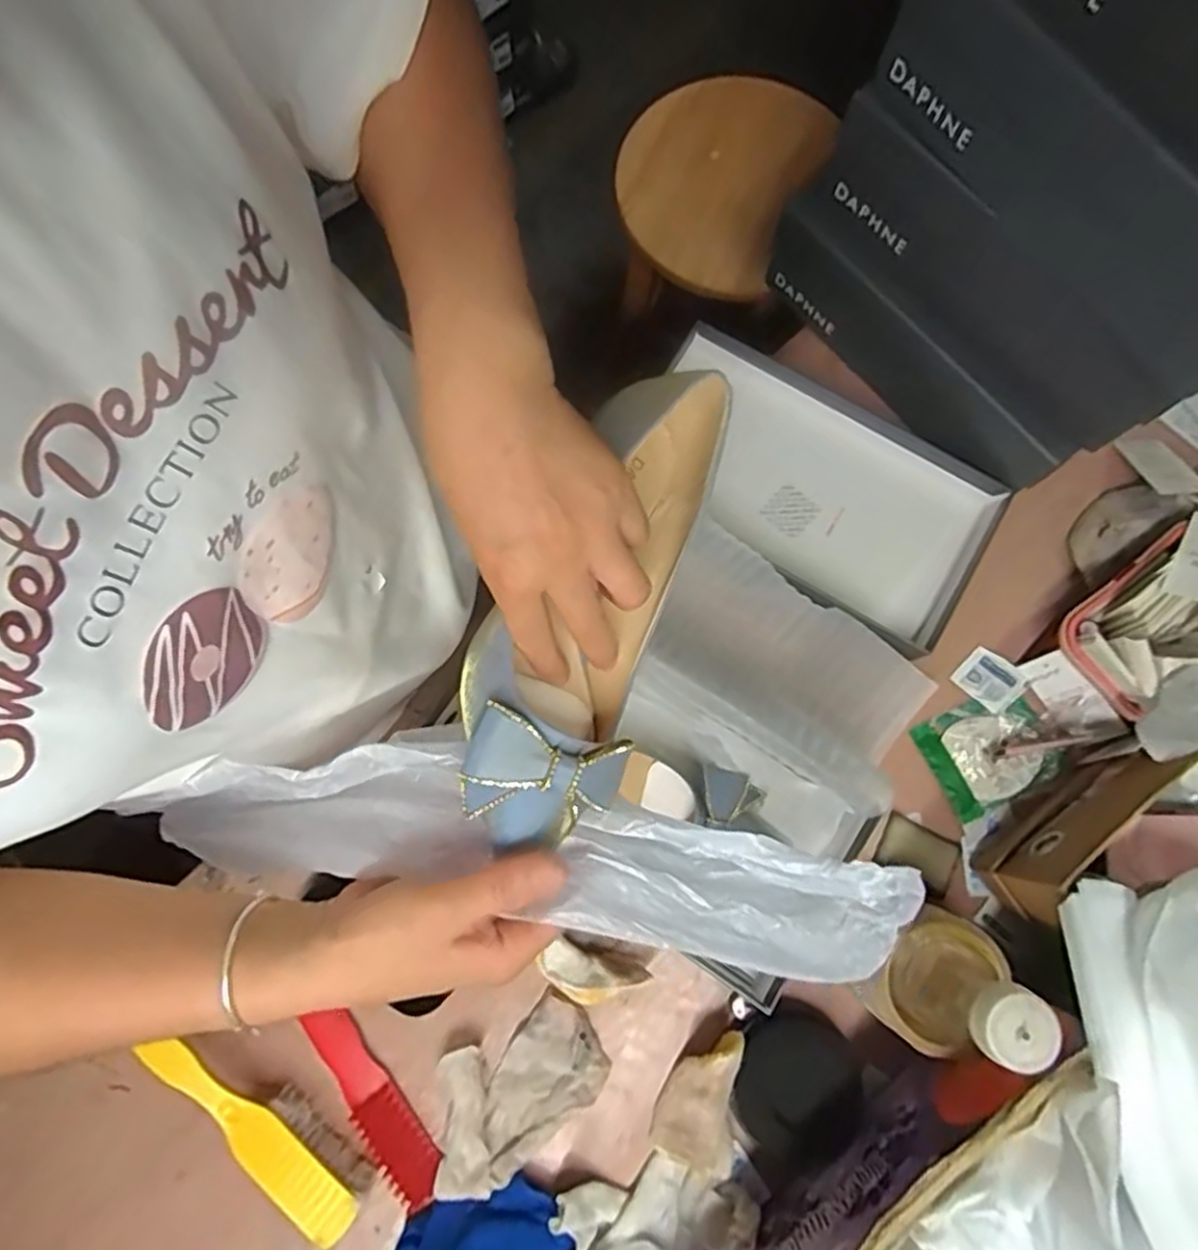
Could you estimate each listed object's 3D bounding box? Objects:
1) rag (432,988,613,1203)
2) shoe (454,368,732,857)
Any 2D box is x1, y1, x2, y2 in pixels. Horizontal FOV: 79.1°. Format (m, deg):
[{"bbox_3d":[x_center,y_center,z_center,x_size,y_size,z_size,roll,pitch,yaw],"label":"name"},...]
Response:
[{"bbox_3d":[-0.062,0.340,0.529,0.135,0.029,0.089,-29,79,-6],"label":"rag"},{"bbox_3d":[-0.002,-0.008,0.352,0.086,0.076,0.227,25,83,6],"label":"shoe"}]

